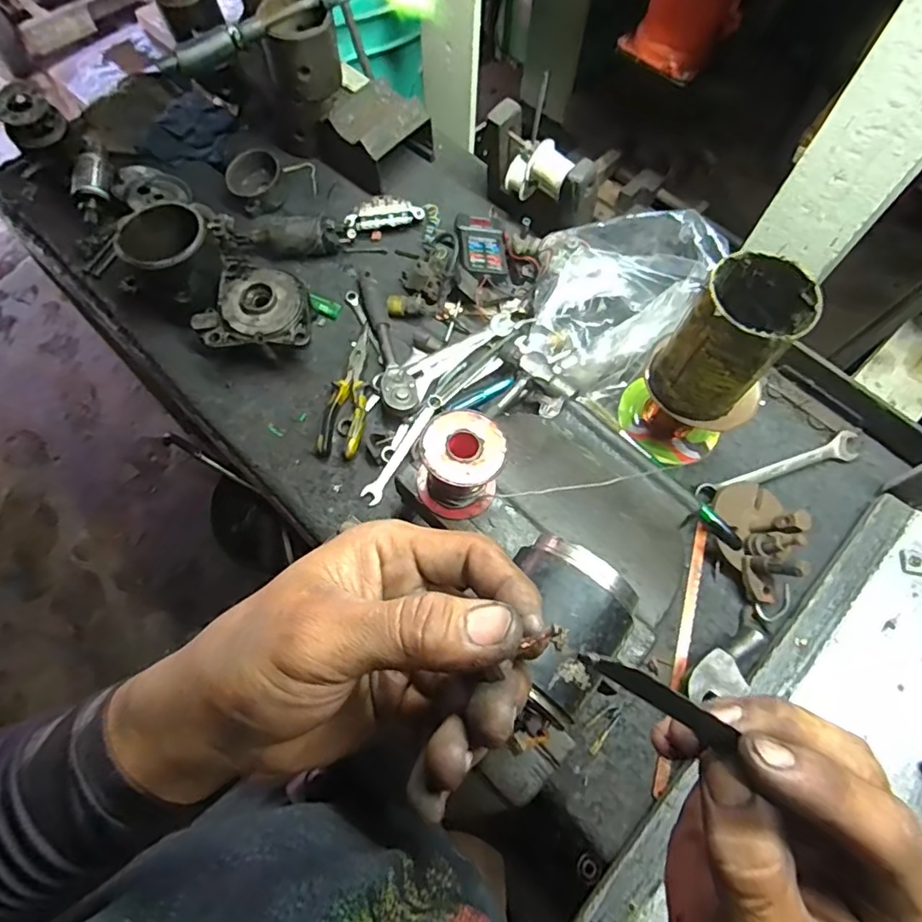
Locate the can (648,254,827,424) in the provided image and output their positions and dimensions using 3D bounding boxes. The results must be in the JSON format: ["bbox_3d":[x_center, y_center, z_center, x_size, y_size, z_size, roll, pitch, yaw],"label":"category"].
[{"bbox_3d":[0.200,-0.088,0.418,0.073,0.110,0.068,0,67,-1],"label":"can"}]

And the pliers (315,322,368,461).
[{"bbox_3d":[-0.134,-0.090,0.713,0.052,0.026,0.186,11,68,3],"label":"pliers"}]

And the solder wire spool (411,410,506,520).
[{"bbox_3d":[0.000,0.003,0.363,0.052,0.056,0.054,0,67,-1],"label":"solder wire spool"}]

